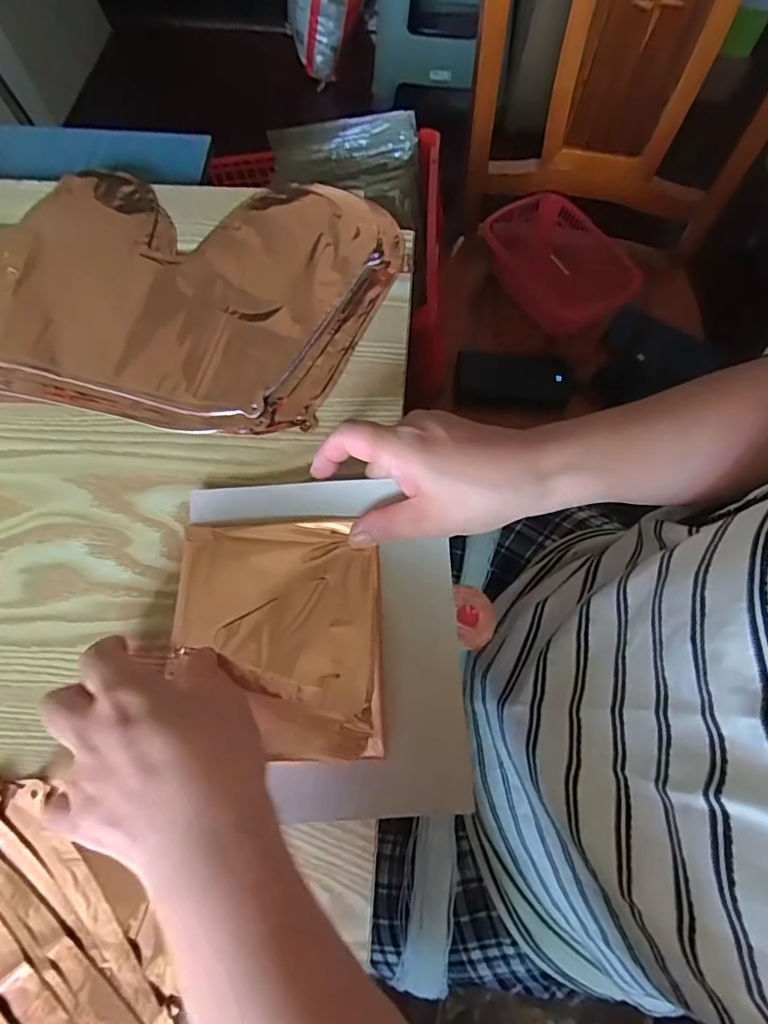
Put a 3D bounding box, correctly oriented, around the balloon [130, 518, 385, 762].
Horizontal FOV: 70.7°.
[{"bbox_3d":[-0.062,0.069,0.315,0.120,0.017,0.135,-2,70,1],"label":"balloon"}]

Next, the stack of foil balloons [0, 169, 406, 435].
[{"bbox_3d":[-0.226,-0.170,0.408,0.450,0.015,0.216,4,70,4],"label":"stack of foil balloons"}]

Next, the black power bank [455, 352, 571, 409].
[{"bbox_3d":[0.175,-0.183,0.740,0.155,0.015,0.076,5,70,2],"label":"black power bank"}]

